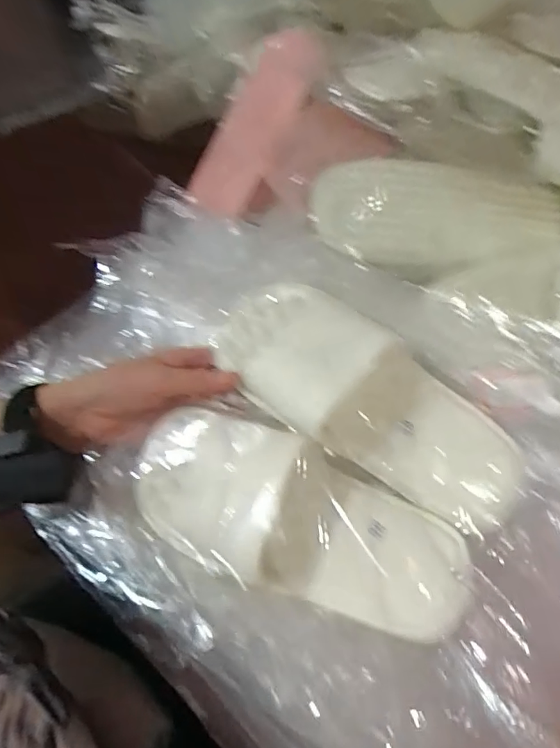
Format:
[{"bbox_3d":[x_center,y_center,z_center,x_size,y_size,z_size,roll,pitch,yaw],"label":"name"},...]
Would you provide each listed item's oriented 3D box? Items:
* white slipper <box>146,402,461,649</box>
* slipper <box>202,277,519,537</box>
[{"bbox_3d":[0.011,0.100,0.341,0.226,0.043,0.103,18,77,11],"label":"white slipper"},{"bbox_3d":[0.061,0.014,0.353,0.235,0.060,0.095,34,86,14],"label":"slipper"}]

